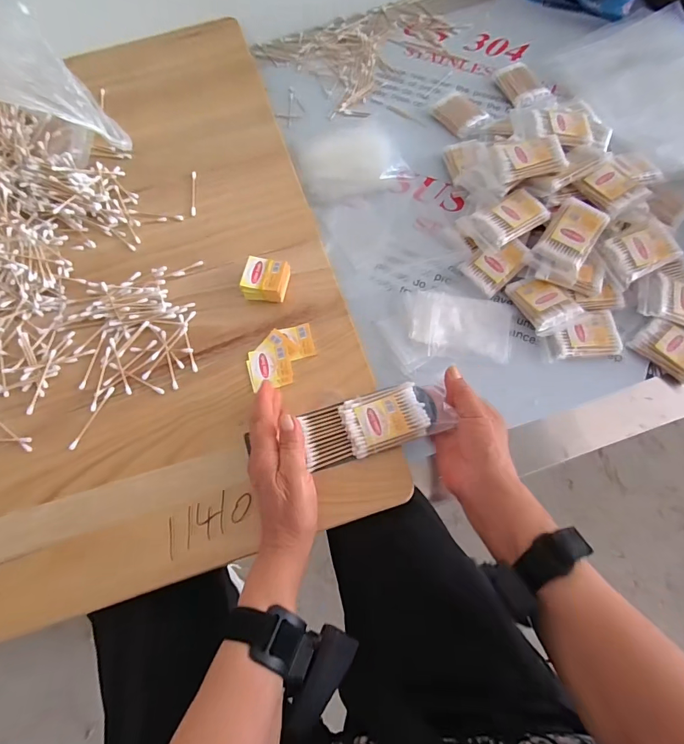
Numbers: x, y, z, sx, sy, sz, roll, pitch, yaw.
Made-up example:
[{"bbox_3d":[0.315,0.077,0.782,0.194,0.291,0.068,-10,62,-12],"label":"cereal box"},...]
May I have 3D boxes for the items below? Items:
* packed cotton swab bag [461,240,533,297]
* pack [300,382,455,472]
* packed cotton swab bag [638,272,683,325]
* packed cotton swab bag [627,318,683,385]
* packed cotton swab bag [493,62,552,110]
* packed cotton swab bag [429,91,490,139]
[{"bbox_3d":[0.189,-0.133,0.511,0.068,0.012,0.052,-44,89,18],"label":"packed cotton swab bag"},{"bbox_3d":[0.036,0.050,0.420,0.144,0.021,0.057,-17,72,-3],"label":"pack"},{"bbox_3d":[0.392,-0.082,0.489,0.089,0.015,0.061,14,71,5],"label":"packed cotton swab bag"},{"bbox_3d":[0.378,-0.027,0.483,0.072,0.024,0.052,39,76,16],"label":"packed cotton swab bag"},{"bbox_3d":[0.271,-0.433,0.634,0.058,0.013,0.094,-17,69,-3],"label":"packed cotton swab bag"},{"bbox_3d":[0.172,-0.381,0.619,0.053,0.014,0.081,-41,72,-11],"label":"packed cotton swab bag"}]

